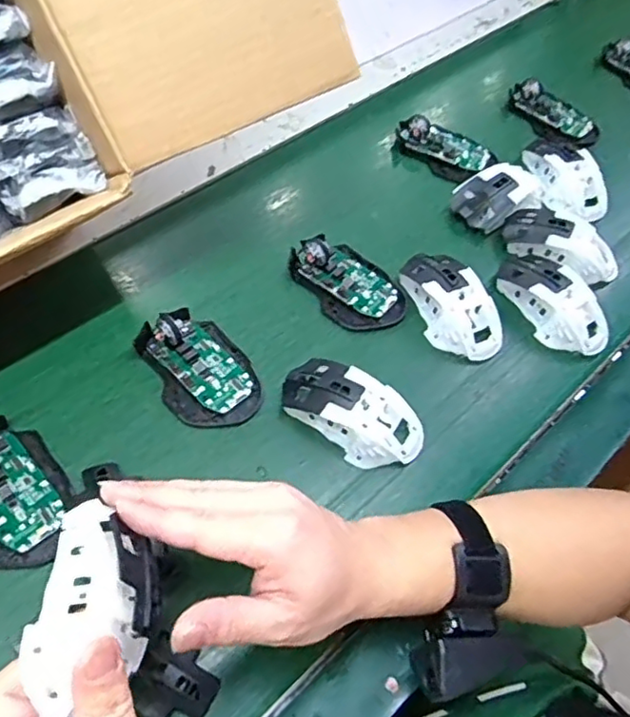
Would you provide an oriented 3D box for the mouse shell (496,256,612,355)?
[{"bbox_3d":[0.221,-0.053,0.569,0.059,0.047,0.113,-27,64,-19],"label":"mouse shell"}]

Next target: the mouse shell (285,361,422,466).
[{"bbox_3d":[0.030,0.039,0.486,0.117,0.036,0.069,34,63,16],"label":"mouse shell"}]

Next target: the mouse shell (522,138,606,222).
[{"bbox_3d":[0.268,-0.196,0.660,0.055,0.036,0.110,-16,61,-13],"label":"mouse shell"}]

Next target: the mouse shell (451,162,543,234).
[{"bbox_3d":[0.190,-0.175,0.640,0.105,0.041,0.064,-38,68,-23],"label":"mouse shell"}]

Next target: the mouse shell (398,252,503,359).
[{"bbox_3d":[0.123,-0.049,0.554,0.058,0.040,0.111,-23,63,-17],"label":"mouse shell"}]

